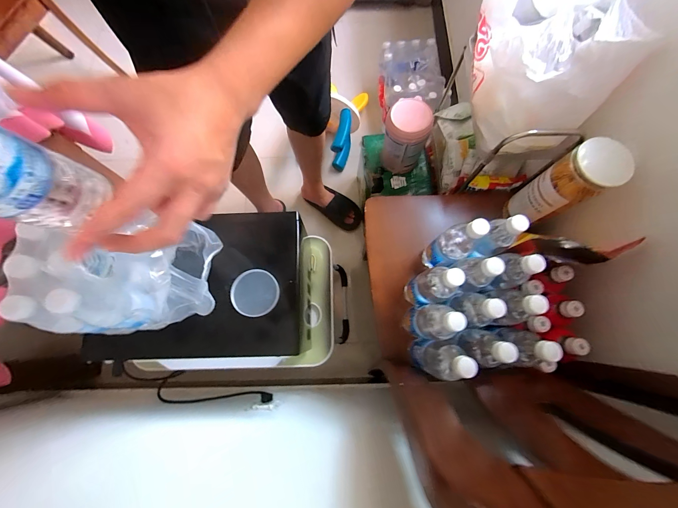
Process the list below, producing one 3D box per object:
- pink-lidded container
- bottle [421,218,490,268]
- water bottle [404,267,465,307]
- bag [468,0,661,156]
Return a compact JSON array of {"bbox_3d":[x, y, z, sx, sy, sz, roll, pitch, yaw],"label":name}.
[{"bbox_3d":[0.196,-0.343,0.863,0.123,0.191,0.110,-9,75,-3],"label":"pink-lidded container"},{"bbox_3d":[0.238,-0.016,0.602,0.073,0.248,0.067,-33,78,-8],"label":"bottle"},{"bbox_3d":[0.187,0.062,0.568,0.065,0.215,0.062,0,75,0],"label":"water bottle"},{"bbox_3d":[0.382,-0.389,0.554,0.196,0.215,0.299,-18,76,-5],"label":"bag"}]

